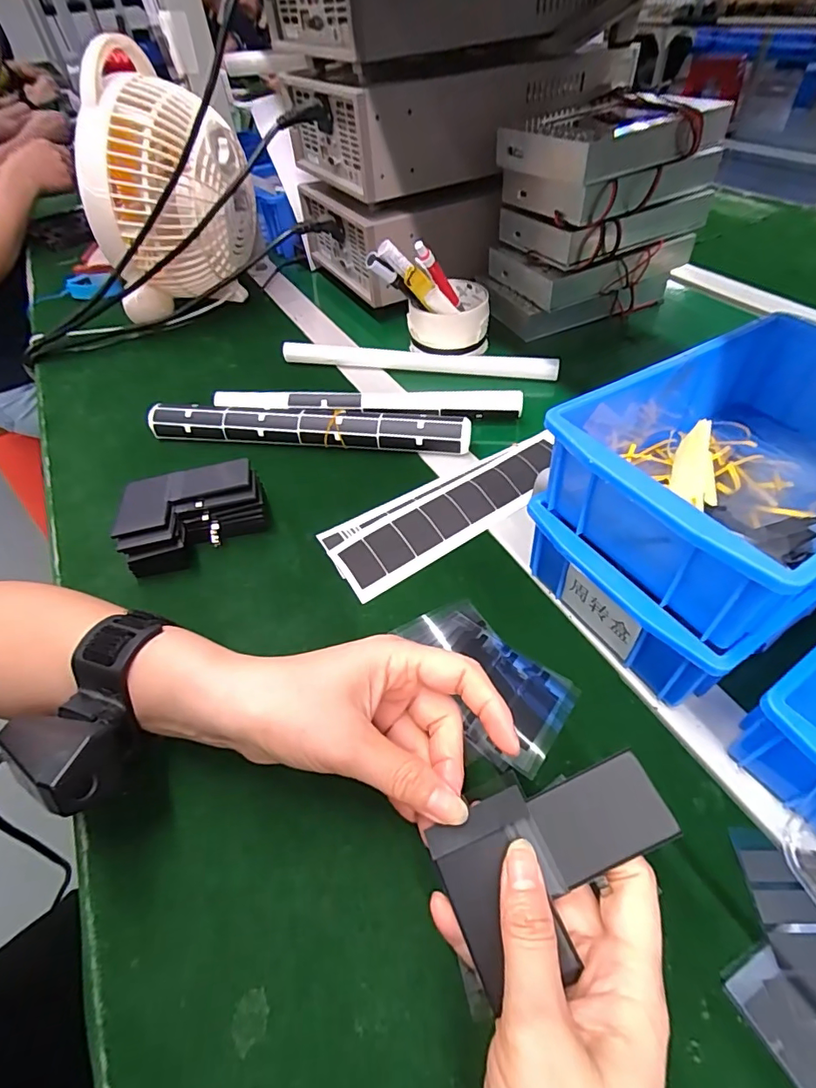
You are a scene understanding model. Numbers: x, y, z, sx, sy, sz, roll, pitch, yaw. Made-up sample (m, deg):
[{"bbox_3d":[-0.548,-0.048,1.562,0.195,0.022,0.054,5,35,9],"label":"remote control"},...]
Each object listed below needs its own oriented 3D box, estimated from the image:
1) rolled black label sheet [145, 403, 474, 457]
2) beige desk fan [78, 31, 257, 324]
[{"bbox_3d":[-0.092,-0.105,0.451,0.292,0.032,0.031,5,50,9],"label":"rolled black label sheet"},{"bbox_3d":[-0.265,-0.376,0.560,0.130,0.235,0.175,7,50,10],"label":"beige desk fan"}]

